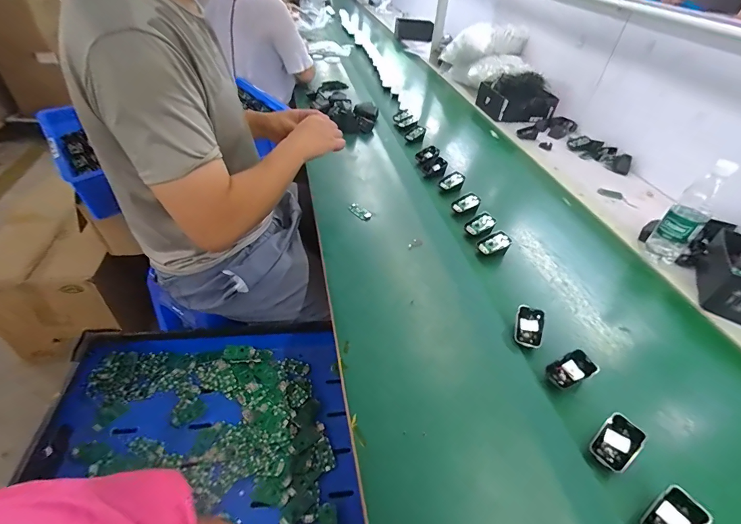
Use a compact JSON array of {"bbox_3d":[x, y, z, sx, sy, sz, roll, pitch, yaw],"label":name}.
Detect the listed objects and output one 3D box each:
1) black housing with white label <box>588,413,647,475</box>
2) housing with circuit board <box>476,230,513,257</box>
[{"bbox_3d":[0.326,0.241,0.486,0.070,0.022,0.045,-46,50,-6],"label":"black housing with white label"},{"bbox_3d":[0.266,-0.040,0.796,0.072,0.039,0.055,-8,41,-9],"label":"housing with circuit board"}]

